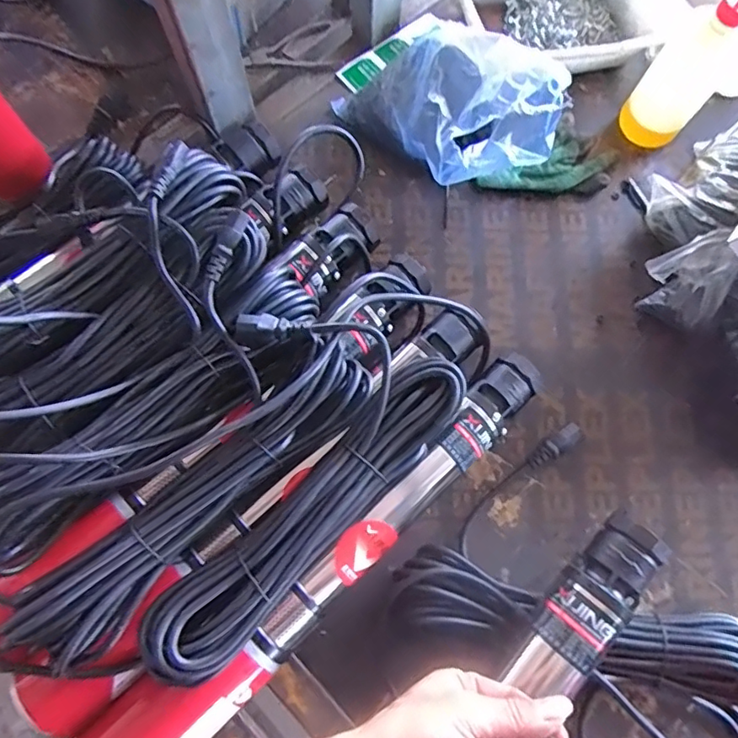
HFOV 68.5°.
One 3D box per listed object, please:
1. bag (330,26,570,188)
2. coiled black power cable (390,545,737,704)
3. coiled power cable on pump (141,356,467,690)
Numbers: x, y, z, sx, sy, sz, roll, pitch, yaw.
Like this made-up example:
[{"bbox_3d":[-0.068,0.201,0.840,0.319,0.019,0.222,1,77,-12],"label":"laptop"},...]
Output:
[{"bbox_3d":[0.098,-0.307,0.617,0.152,0.131,0.230,-42,80,-12],"label":"bag"},{"bbox_3d":[0.194,0.235,0.509,0.348,0.059,0.098,12,74,1],"label":"coiled black power cable"},{"bbox_3d":[-0.043,0.118,0.455,0.338,0.048,0.071,-43,80,-12],"label":"coiled power cable on pump"}]

